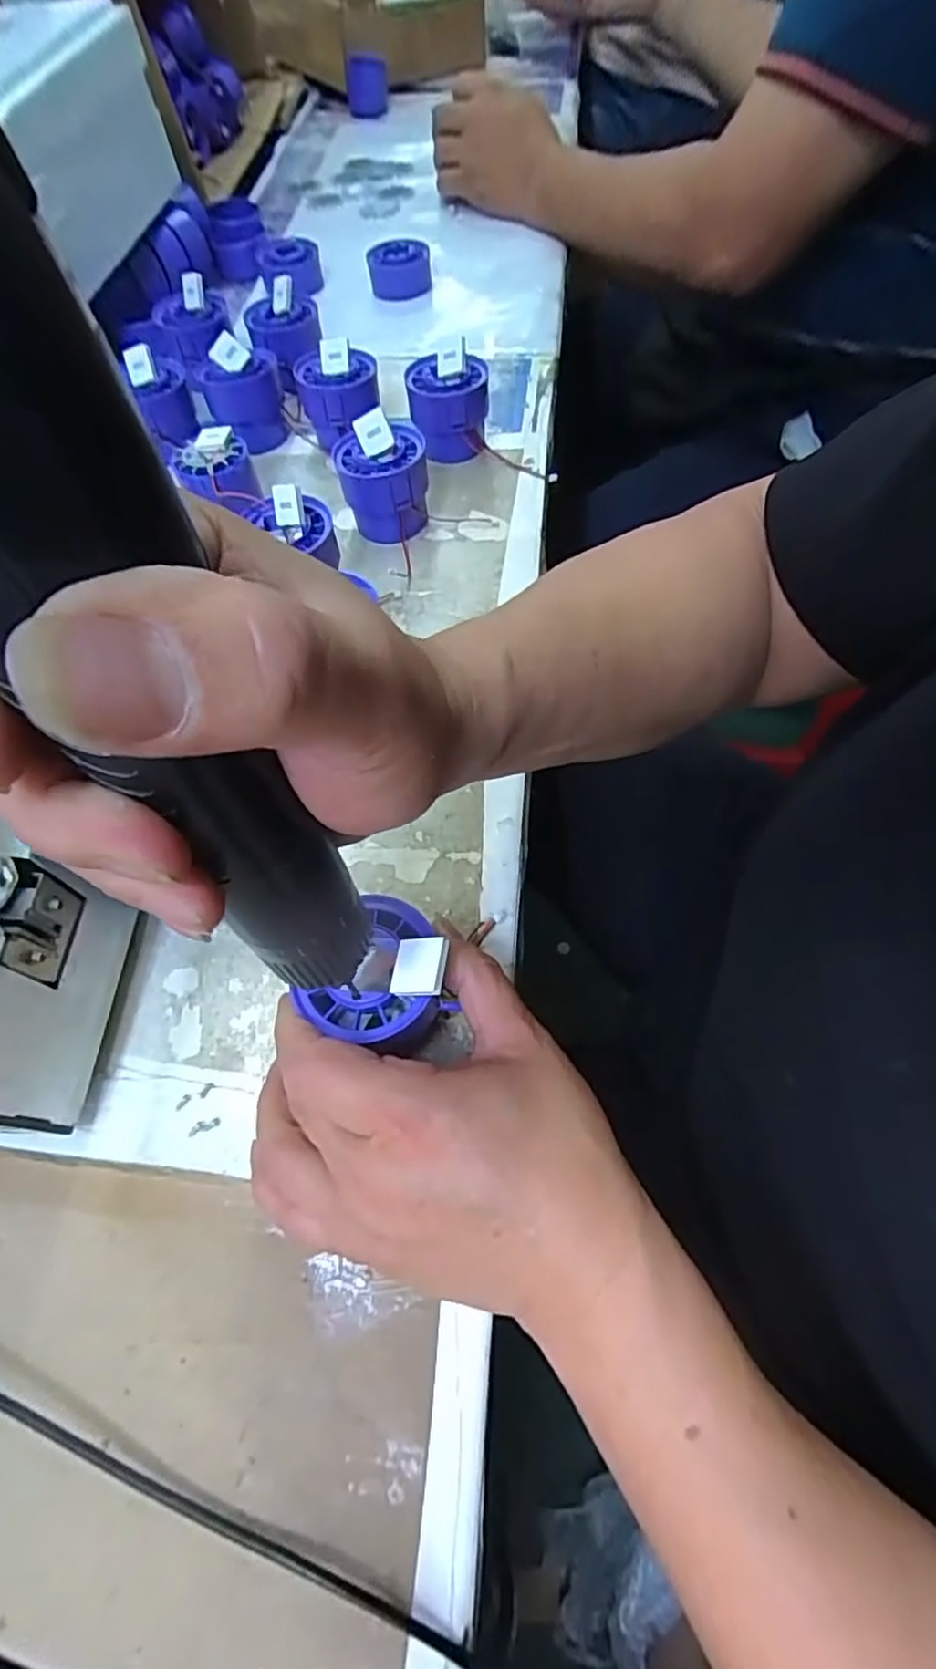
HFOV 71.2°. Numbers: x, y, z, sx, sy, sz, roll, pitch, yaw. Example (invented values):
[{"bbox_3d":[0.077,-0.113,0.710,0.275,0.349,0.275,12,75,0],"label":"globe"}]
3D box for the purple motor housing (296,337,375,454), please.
[{"bbox_3d":[-0.090,-0.303,0.458,0.054,0.057,0.054,-4,60,2],"label":"purple motor housing"}]

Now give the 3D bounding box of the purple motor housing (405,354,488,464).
[{"bbox_3d":[-0.014,-0.291,0.449,0.052,0.048,0.045,4,61,6],"label":"purple motor housing"}]

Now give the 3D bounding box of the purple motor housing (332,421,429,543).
[{"bbox_3d":[-0.052,-0.218,0.411,0.054,0.051,0.046,-12,61,-4],"label":"purple motor housing"}]

